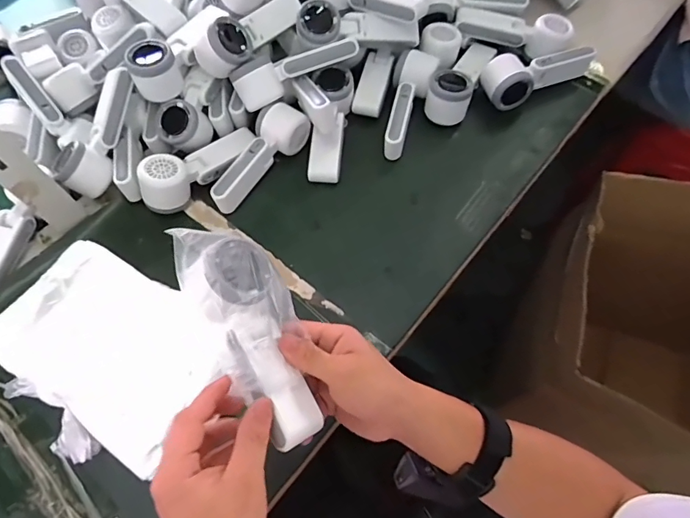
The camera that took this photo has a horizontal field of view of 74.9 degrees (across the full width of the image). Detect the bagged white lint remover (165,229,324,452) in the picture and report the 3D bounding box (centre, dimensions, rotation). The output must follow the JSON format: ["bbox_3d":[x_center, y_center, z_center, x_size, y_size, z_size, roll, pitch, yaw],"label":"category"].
[{"bbox_3d":[-0.078,0.059,0.366,0.071,0.051,0.178,-22,83,-42],"label":"bagged white lint remover"}]

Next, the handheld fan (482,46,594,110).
[{"bbox_3d":[0.273,-0.268,0.645,0.152,0.055,0.060,-23,65,-9],"label":"handheld fan"}]

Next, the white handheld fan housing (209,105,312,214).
[{"bbox_3d":[-0.116,-0.137,0.587,0.058,0.040,0.164,37,70,18],"label":"white handheld fan housing"}]

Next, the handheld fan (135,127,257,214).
[{"bbox_3d":[-0.190,-0.127,0.582,0.054,0.057,0.164,41,72,20],"label":"handheld fan"}]

